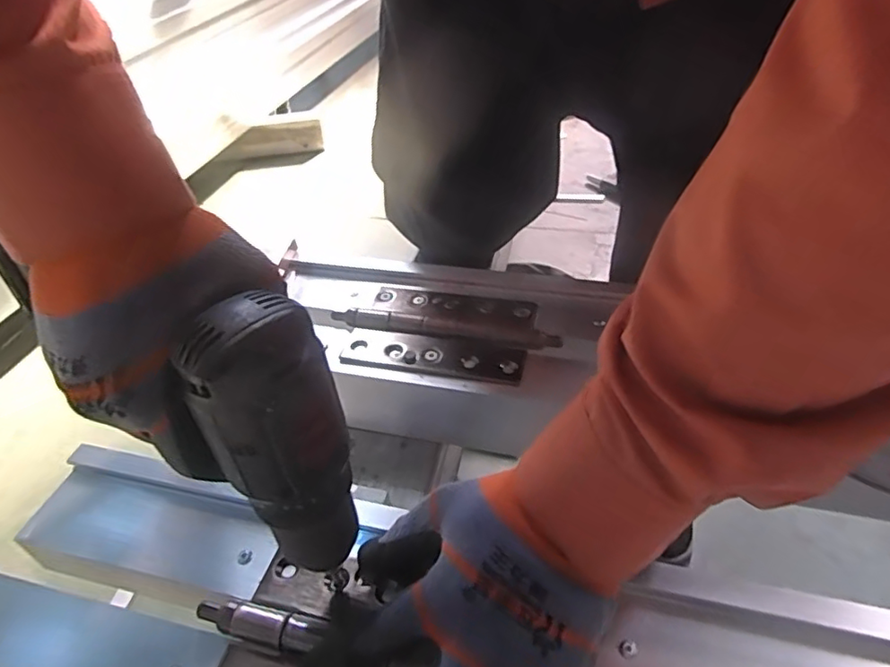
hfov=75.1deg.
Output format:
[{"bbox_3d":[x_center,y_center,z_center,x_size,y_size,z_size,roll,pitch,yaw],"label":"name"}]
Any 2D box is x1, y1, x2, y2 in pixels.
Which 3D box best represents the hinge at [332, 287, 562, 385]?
[{"bbox_3d":[0.000,-0.003,0.479,0.168,0.013,0.096,6,43,12],"label":"hinge"}]

